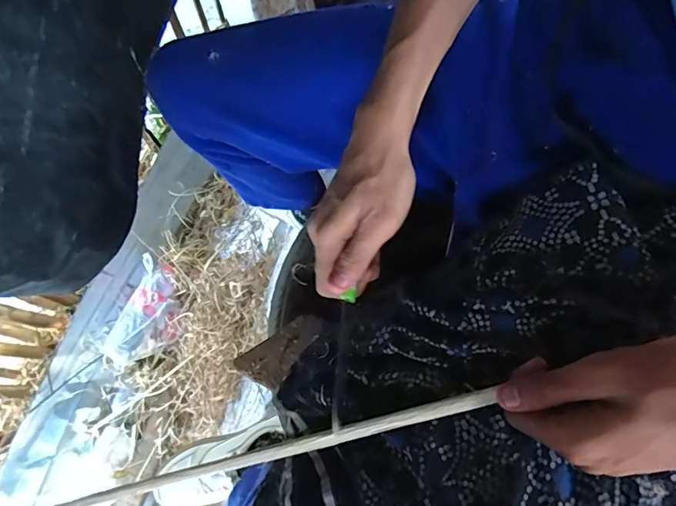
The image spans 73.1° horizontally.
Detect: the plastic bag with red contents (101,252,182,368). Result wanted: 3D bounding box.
[{"bbox_3d":[-0.421,0.143,1.012,0.151,0.064,0.234,29,74,11],"label":"plastic bag with red contents"}]

